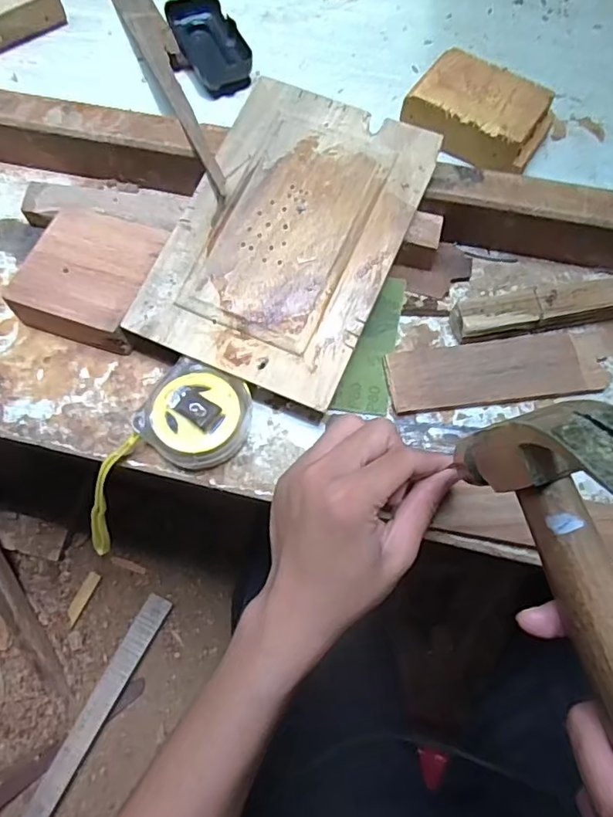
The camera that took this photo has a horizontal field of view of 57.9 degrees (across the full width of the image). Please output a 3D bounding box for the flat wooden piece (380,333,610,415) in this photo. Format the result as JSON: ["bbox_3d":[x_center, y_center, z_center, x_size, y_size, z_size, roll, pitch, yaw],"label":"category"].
[{"bbox_3d":[0.132,-0.026,0.390,0.147,0.010,0.045,-6,66,-3],"label":"flat wooden piece"}]

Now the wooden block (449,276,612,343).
[{"bbox_3d":[0.186,-0.073,0.400,0.161,0.026,0.029,-10,66,-4],"label":"wooden block"}]

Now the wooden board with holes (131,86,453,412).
[{"bbox_3d":[-0.011,-0.126,0.388,0.150,0.010,0.220,23,78,8],"label":"wooden board with holes"}]

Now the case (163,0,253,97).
[{"bbox_3d":[-0.096,-0.341,0.524,0.067,0.025,0.118,-21,67,-9],"label":"case"}]

